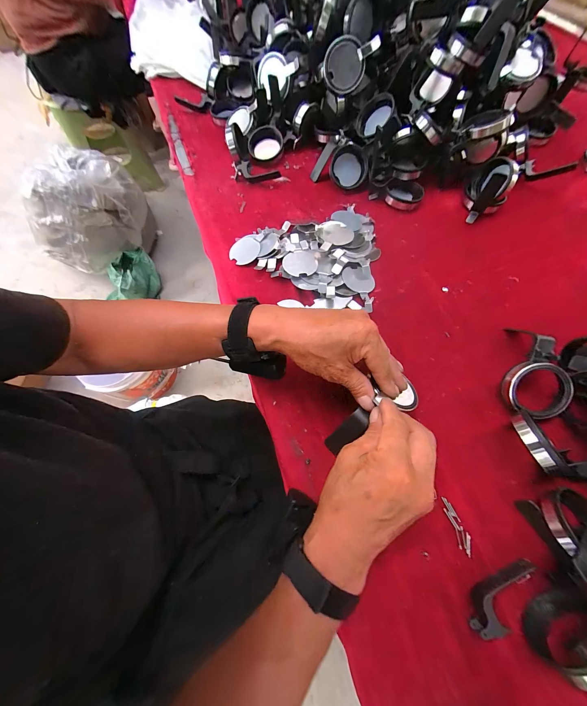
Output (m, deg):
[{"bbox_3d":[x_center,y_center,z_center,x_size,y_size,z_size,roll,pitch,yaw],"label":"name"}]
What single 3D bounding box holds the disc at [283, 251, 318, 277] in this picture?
[{"bbox_3d":[0.011,-0.144,0.422,0.052,0.005,0.054,-4,64,9],"label":"disc"}]

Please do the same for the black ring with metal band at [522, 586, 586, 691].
[{"bbox_3d":[0.252,0.250,0.234,0.075,0.055,0.032,-22,69,-10],"label":"black ring with metal band"}]

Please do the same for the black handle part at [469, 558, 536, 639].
[{"bbox_3d":[0.210,0.242,0.262,0.082,0.025,0.031,-21,69,-10],"label":"black handle part"}]

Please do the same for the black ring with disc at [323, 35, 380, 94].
[{"bbox_3d":[0.099,-0.507,0.464,0.088,0.068,0.017,-6,59,-5],"label":"black ring with disc"}]

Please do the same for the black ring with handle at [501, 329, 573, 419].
[{"bbox_3d":[0.313,0.019,0.340,0.061,0.049,0.125,20,68,8],"label":"black ring with handle"}]

